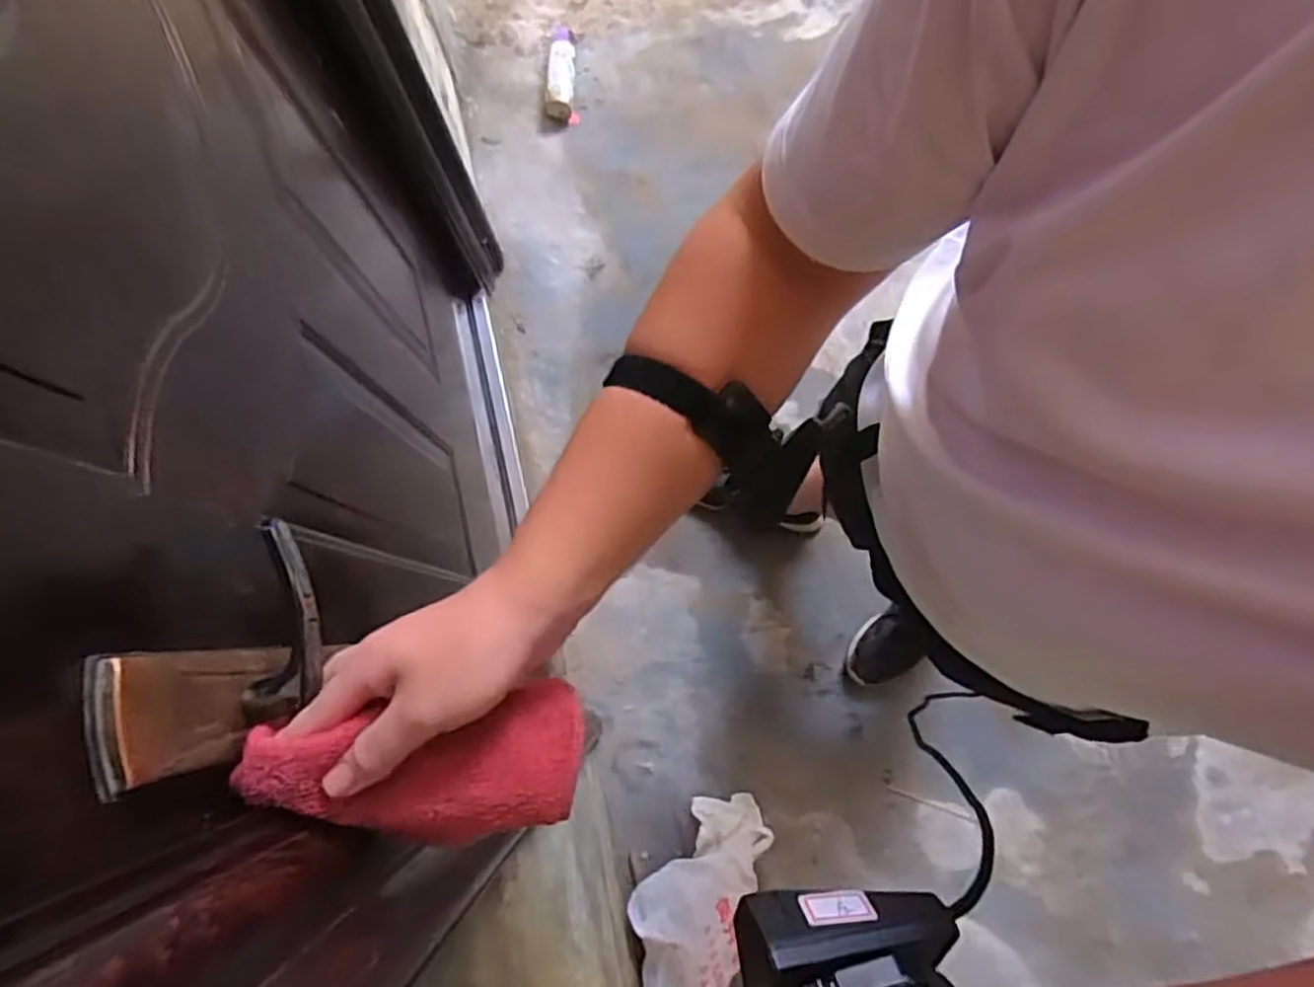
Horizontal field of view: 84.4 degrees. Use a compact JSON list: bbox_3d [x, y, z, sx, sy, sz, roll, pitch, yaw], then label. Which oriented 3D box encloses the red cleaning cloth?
[{"bbox_3d":[-0.130,0.146,0.390,0.178,0.039,0.072,-3,79,-8],"label":"red cleaning cloth"}]

